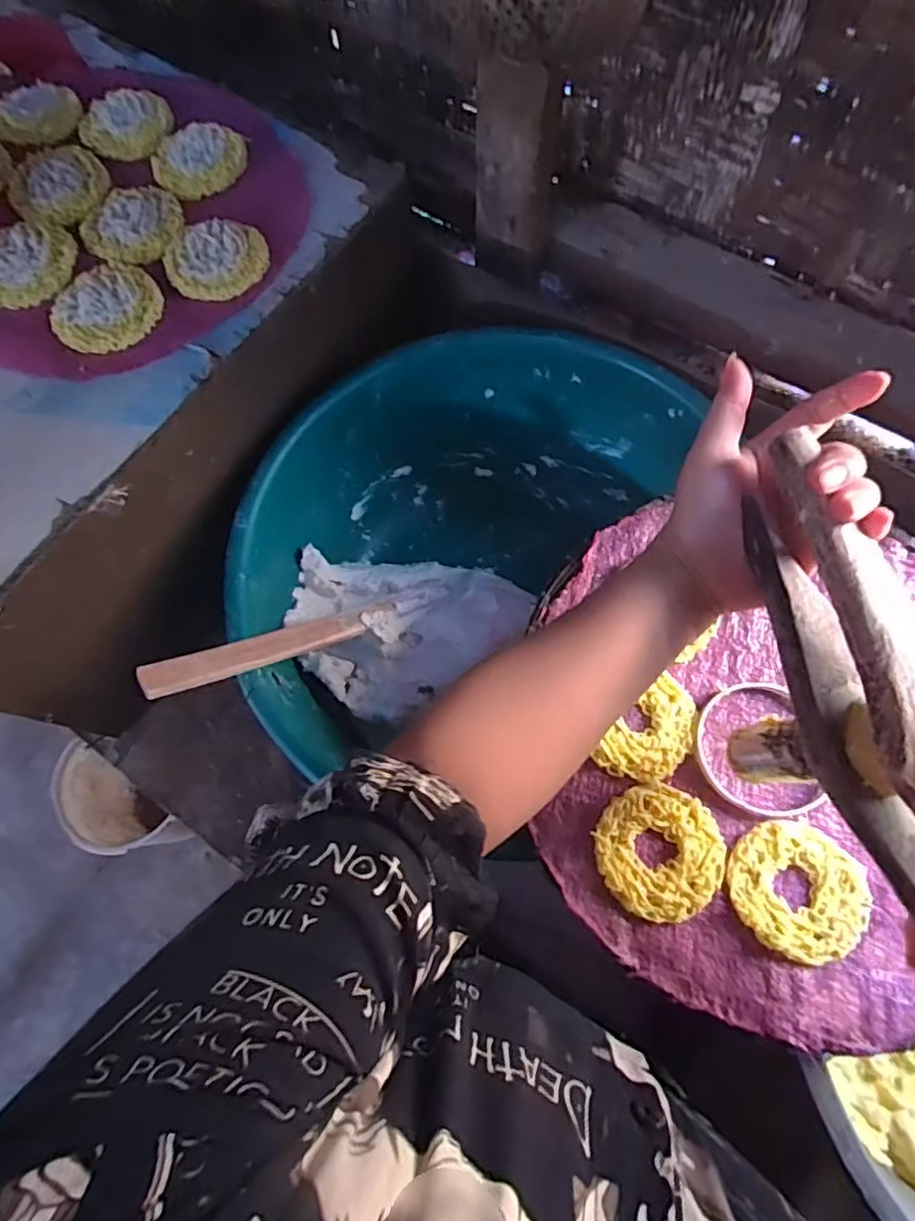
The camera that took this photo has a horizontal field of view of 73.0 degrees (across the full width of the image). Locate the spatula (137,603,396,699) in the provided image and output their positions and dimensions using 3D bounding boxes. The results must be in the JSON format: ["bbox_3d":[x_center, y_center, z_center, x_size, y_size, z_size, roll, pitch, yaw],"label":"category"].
[{"bbox_3d":[-0.133,0.025,0.473,0.205,0.012,0.025,-18,68,-41],"label":"spatula"}]

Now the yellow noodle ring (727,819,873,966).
[{"bbox_3d":[0.210,0.172,0.380,0.080,0.006,0.075,0,71,1],"label":"yellow noodle ring"}]

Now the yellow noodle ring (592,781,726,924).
[{"bbox_3d":[0.129,0.151,0.392,0.077,0.009,0.079,0,71,1],"label":"yellow noodle ring"}]

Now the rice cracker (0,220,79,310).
[{"bbox_3d":[-0.340,-0.274,0.488,0.072,0.008,0.083,-4,71,0],"label":"rice cracker"}]

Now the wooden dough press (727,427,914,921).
[{"bbox_3d":[0.202,0.075,0.309,0.063,0.103,0.282,-20,81,-5],"label":"wooden dough press"}]

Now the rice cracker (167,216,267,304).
[{"bbox_3d":[-0.189,-0.277,0.484,0.076,0.010,0.074,0,71,1],"label":"rice cracker"}]

